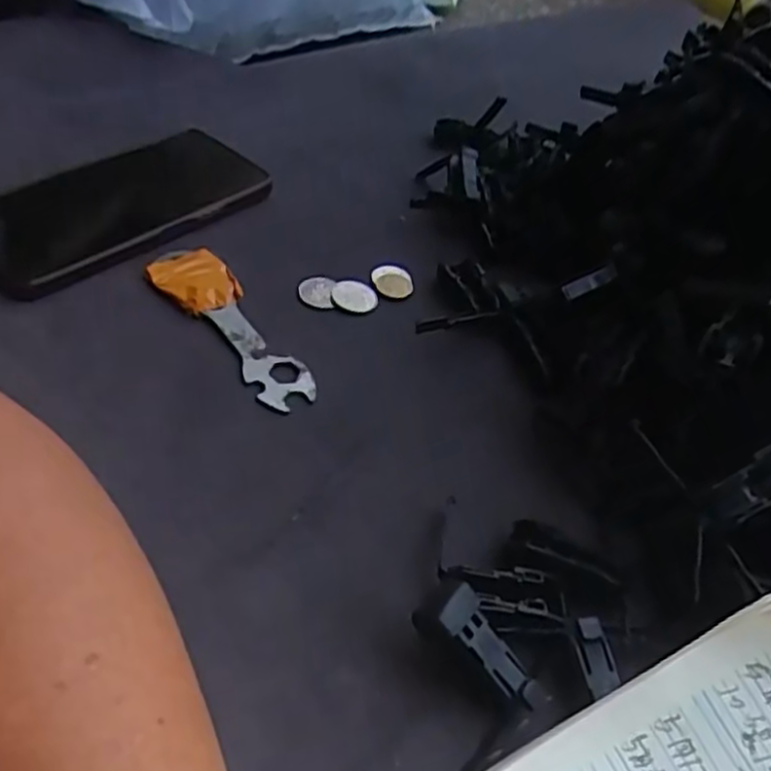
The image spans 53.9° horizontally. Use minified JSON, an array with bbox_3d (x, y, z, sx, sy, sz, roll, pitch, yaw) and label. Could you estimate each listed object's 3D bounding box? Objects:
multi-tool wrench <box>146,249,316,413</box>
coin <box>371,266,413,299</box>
[{"bbox_3d":[-0.078,-0.032,0.372,0.035,0.008,0.118,-25,56,-27],"label":"multi-tool wrench"},{"bbox_3d":[0.004,-0.059,0.420,0.020,0.004,0.025,-17,52,-21],"label":"coin"}]

